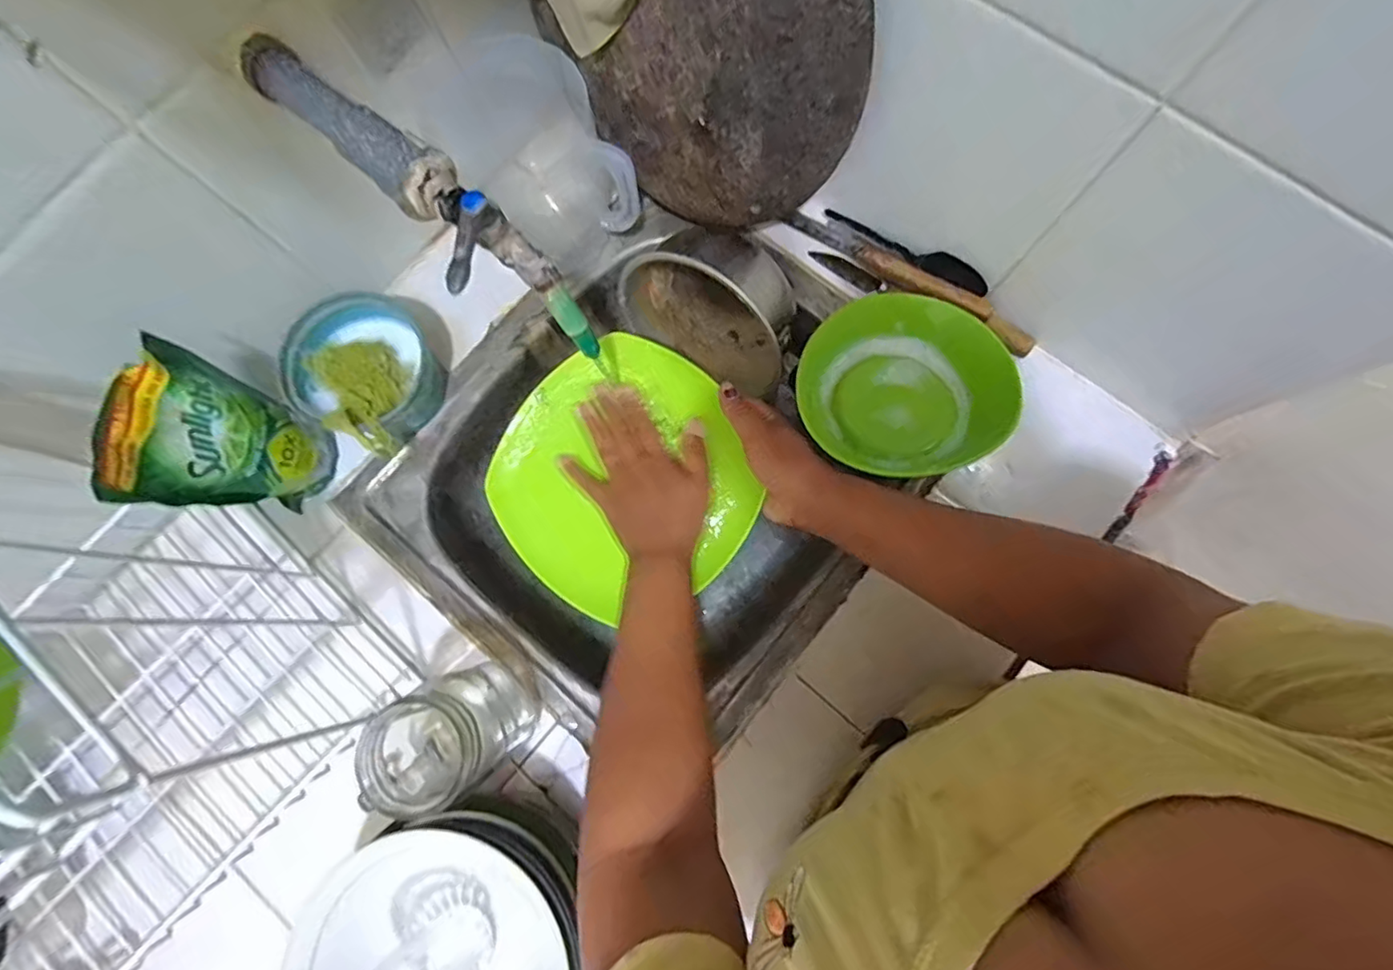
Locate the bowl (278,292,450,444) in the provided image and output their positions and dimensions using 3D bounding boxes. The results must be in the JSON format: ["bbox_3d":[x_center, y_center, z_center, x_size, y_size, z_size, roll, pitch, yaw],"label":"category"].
[{"bbox_3d":[-0.272,-0.102,0.499,0.108,0.068,0.109,0,80,1],"label":"bowl"}]

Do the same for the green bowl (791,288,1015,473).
[{"bbox_3d":[0.166,-0.085,0.484,0.167,0.063,0.155,0,80,1],"label":"green bowl"}]

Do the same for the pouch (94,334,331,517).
[{"bbox_3d":[-0.330,-0.029,0.430,0.027,0.178,0.099,-1,80,1],"label":"pouch"}]

